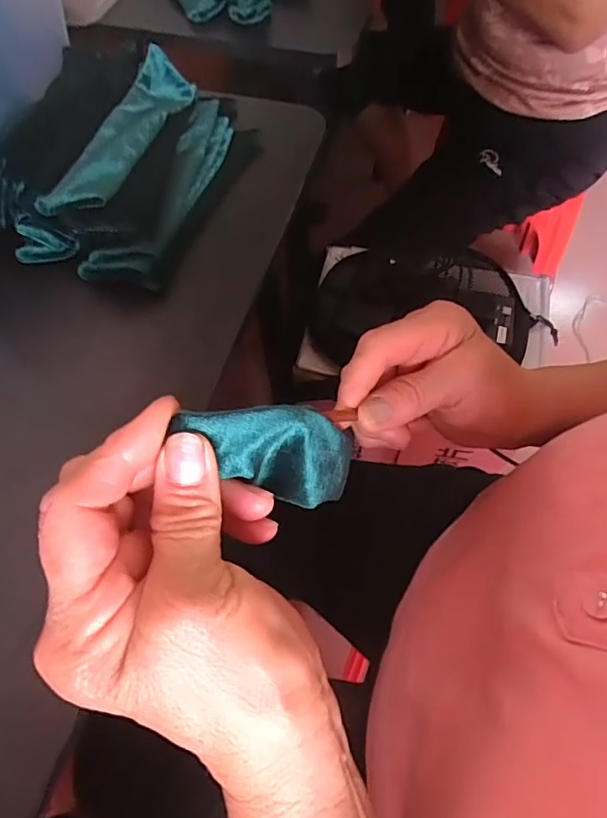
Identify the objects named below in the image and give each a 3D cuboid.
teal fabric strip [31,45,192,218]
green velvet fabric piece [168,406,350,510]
[{"bbox_3d":[-0.133,-0.205,0.390,0.041,0.021,0.177,16,64,10],"label":"teal fabric strip"},{"bbox_3d":[-0.010,0.017,0.226,0.014,0.113,0.040,10,79,38],"label":"green velvet fabric piece"}]

